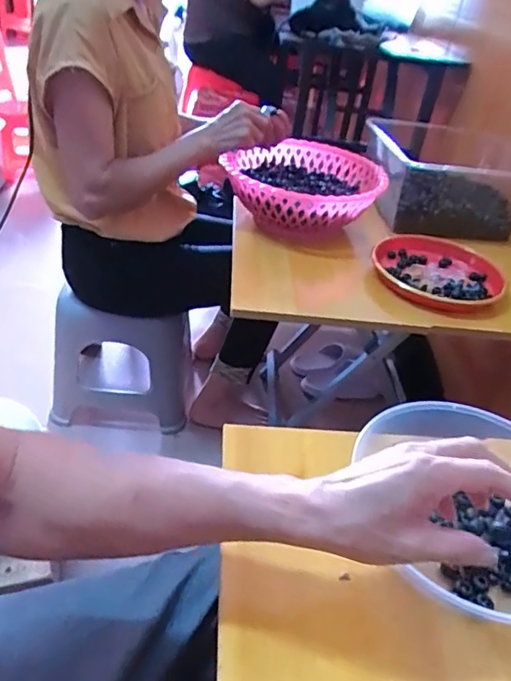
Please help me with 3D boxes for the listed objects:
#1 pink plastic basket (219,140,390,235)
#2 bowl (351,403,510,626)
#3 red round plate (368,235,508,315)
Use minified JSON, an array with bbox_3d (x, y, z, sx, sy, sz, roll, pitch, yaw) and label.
[{"bbox_3d":[0.096,-0.291,0.998,0.279,0.088,0.310,11,37,6],"label":"pink plastic basket"},{"bbox_3d":[0.201,0.149,0.491,0.207,0.048,0.225,4,36,-3],"label":"bowl"},{"bbox_3d":[0.307,-0.114,0.903,0.213,0.039,0.234,4,36,-3],"label":"red round plate"}]

